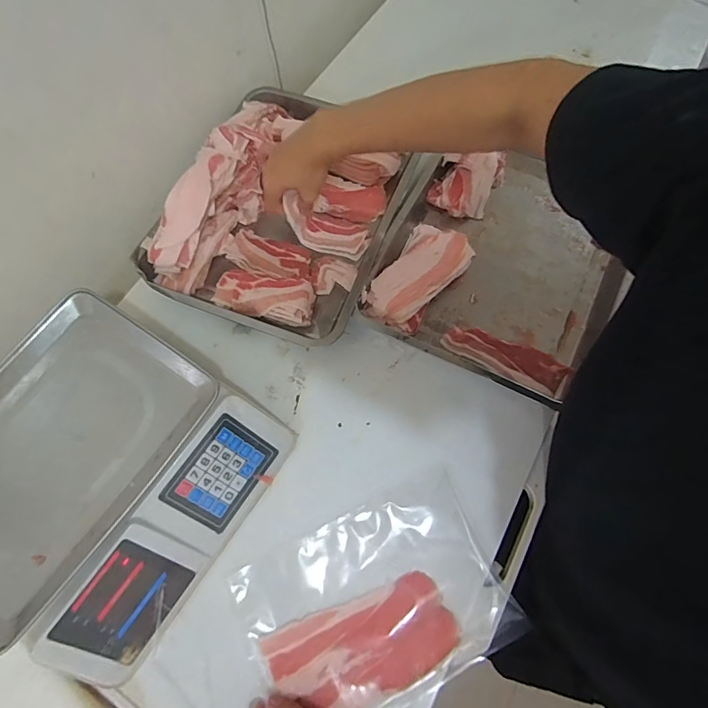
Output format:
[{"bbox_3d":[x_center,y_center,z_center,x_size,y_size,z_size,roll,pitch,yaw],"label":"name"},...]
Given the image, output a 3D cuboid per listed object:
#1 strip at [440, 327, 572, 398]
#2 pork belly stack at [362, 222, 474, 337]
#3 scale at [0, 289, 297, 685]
[{"bbox_3d":[0.214,0.002,0.611,0.171,0.020,0.058,27,71,10],"label":"strip"},{"bbox_3d":[0.100,-0.117,0.650,0.105,0.035,0.186,32,72,12],"label":"pork belly stack"},{"bbox_3d":[-0.302,0.143,0.511,0.324,0.107,0.329,30,72,11],"label":"scale"}]

